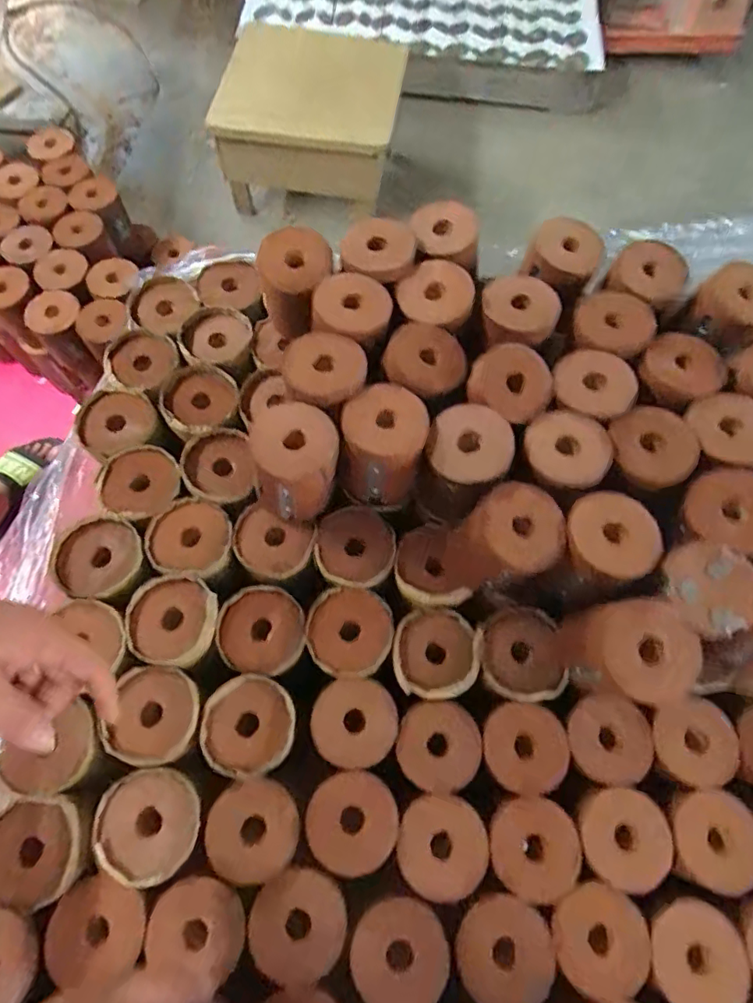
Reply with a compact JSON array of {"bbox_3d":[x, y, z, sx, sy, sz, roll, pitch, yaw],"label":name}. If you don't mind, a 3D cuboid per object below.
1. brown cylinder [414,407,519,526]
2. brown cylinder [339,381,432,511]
[{"bbox_3d":[0.082,-0.033,0.545,0.078,0.101,0.087,23,69,7],"label":"brown cylinder"},{"bbox_3d":[0.006,-0.052,0.553,0.077,0.104,0.083,1,68,-2],"label":"brown cylinder"}]

